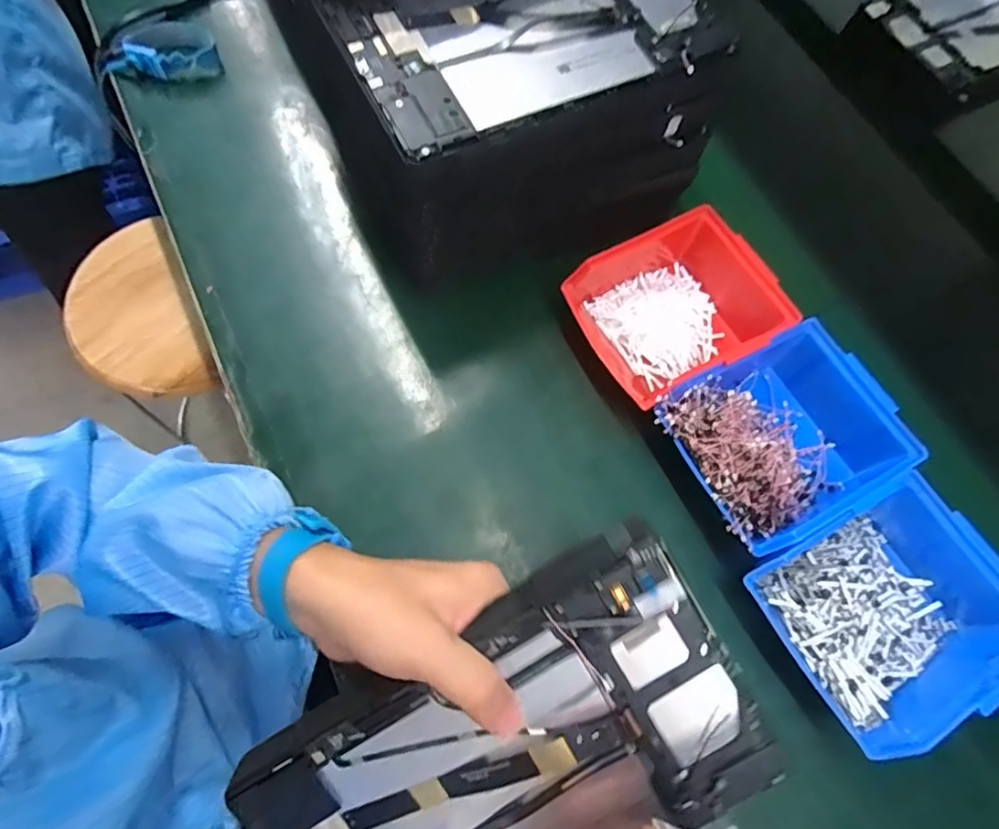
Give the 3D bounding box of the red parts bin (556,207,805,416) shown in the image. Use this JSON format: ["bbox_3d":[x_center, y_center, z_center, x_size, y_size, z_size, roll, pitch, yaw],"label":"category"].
[{"bbox_3d":[0.136,-0.088,0.436,0.141,0.065,0.109,-26,73,-14],"label":"red parts bin"}]

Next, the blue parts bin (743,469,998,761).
[{"bbox_3d":[0.254,0.122,0.367,0.150,0.070,0.125,-26,73,-14],"label":"blue parts bin"}]

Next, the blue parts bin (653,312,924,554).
[{"bbox_3d":[0.198,0.017,0.400,0.143,0.061,0.121,-26,73,-14],"label":"blue parts bin"}]

